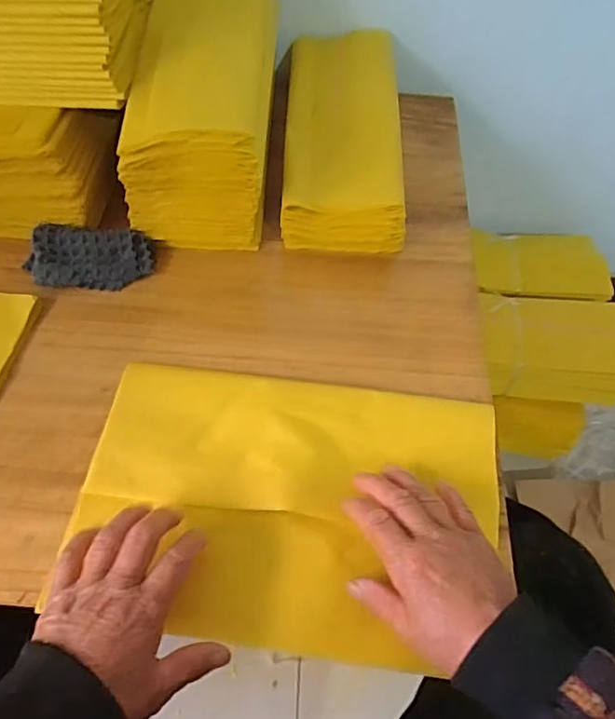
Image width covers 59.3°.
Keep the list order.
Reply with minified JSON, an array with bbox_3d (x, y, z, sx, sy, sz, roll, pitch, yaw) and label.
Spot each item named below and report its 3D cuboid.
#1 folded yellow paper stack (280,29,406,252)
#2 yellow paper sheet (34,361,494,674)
[{"bbox_3d":[0.039,-0.260,0.624,0.128,0.075,0.318,2,57,-2],"label":"folded yellow paper stack"},{"bbox_3d":[-0.014,0.106,0.414,0.309,0.011,0.204,8,61,3],"label":"yellow paper sheet"}]

